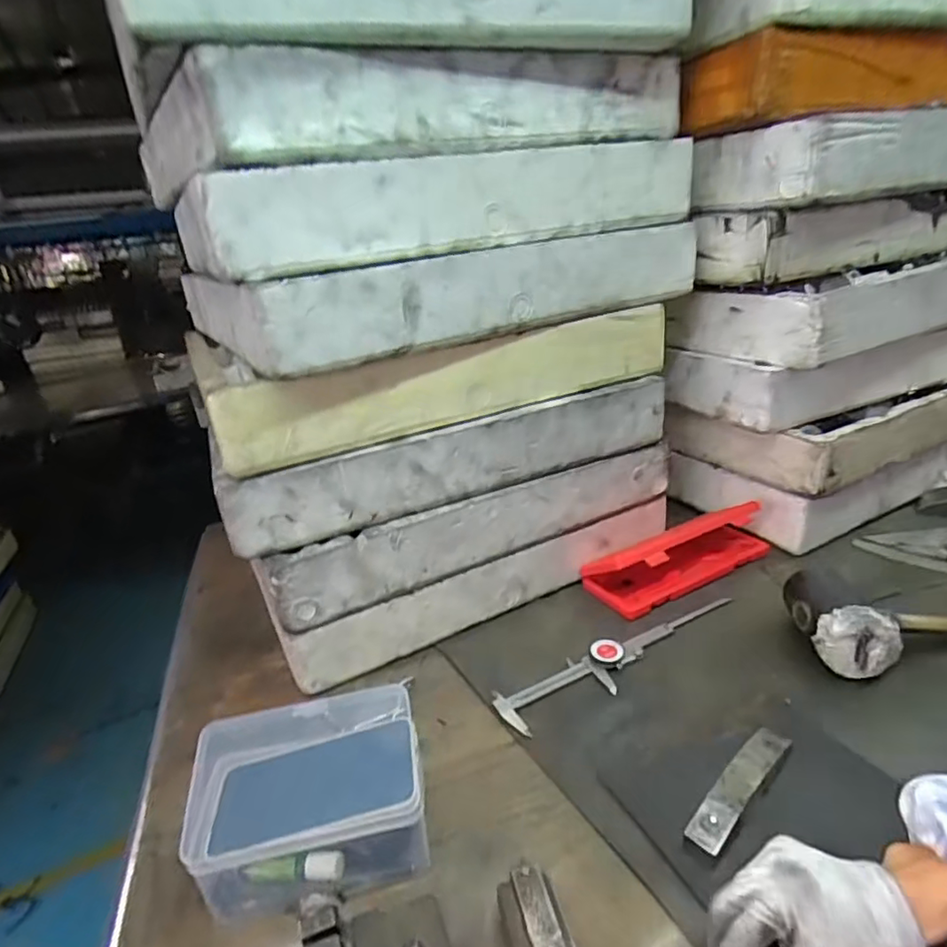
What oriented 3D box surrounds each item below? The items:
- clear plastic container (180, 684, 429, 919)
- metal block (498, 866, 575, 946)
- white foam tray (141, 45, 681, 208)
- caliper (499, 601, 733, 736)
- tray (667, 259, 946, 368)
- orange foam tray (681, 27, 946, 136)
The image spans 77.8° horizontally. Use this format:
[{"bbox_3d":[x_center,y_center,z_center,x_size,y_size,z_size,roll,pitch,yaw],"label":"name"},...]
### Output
[{"bbox_3d":[-0.132,0.262,0.482,0.173,0.092,0.113,-10,23,-8],"label":"clear plastic container"},{"bbox_3d":[0.043,0.310,0.391,0.038,0.054,0.073,-12,24,-13],"label":"metal block"},{"bbox_3d":[-0.060,-0.392,0.666,0.558,0.083,0.291,-21,27,-30],"label":"white foam tray"},{"bbox_3d":[0.175,0.202,0.657,0.321,0.015,0.058,-16,25,-22],"label":"caliper"},{"bbox_3d":[0.588,-0.265,0.868,0.555,0.085,0.218,-16,25,-21],"label":"tray"},{"bbox_3d":[0.527,-0.505,0.751,0.537,0.082,0.139,-16,25,-21],"label":"orange foam tray"}]

